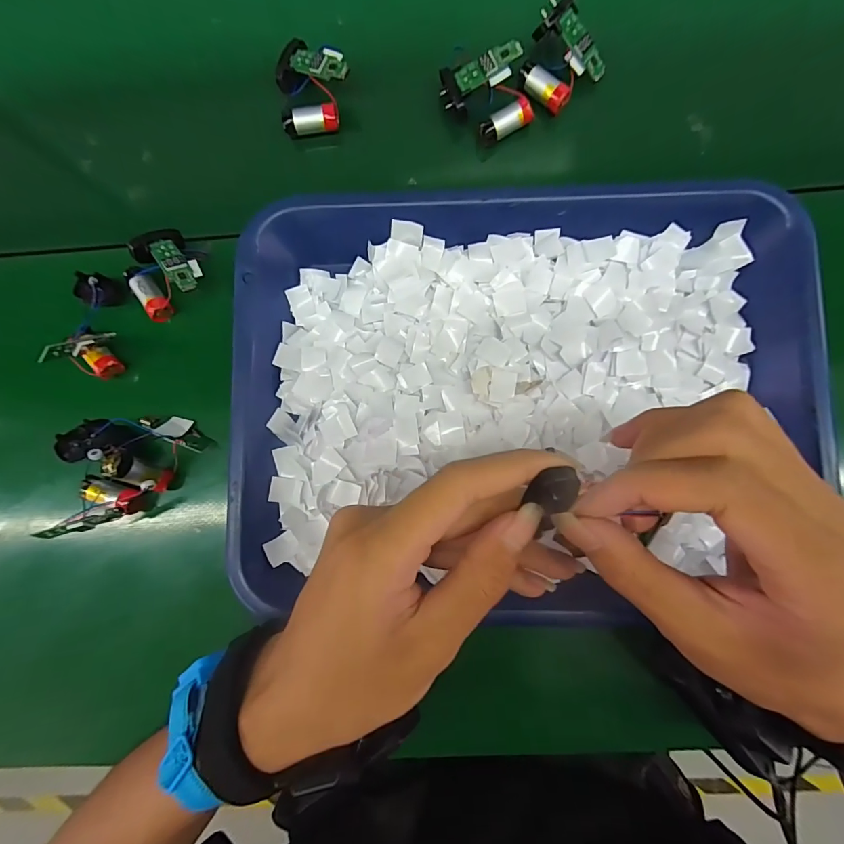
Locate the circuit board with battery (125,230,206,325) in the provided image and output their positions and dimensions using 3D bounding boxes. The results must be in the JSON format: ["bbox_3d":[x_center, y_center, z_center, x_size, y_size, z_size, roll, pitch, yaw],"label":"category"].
[{"bbox_3d":[-0.166,-0.095,0.273,0.052,0.021,0.050,-45,87,0],"label":"circuit board with battery"}]

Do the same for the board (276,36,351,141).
[{"bbox_3d":[-0.073,-0.228,0.283,0.047,0.021,0.057,-8,87,2],"label":"board"}]

